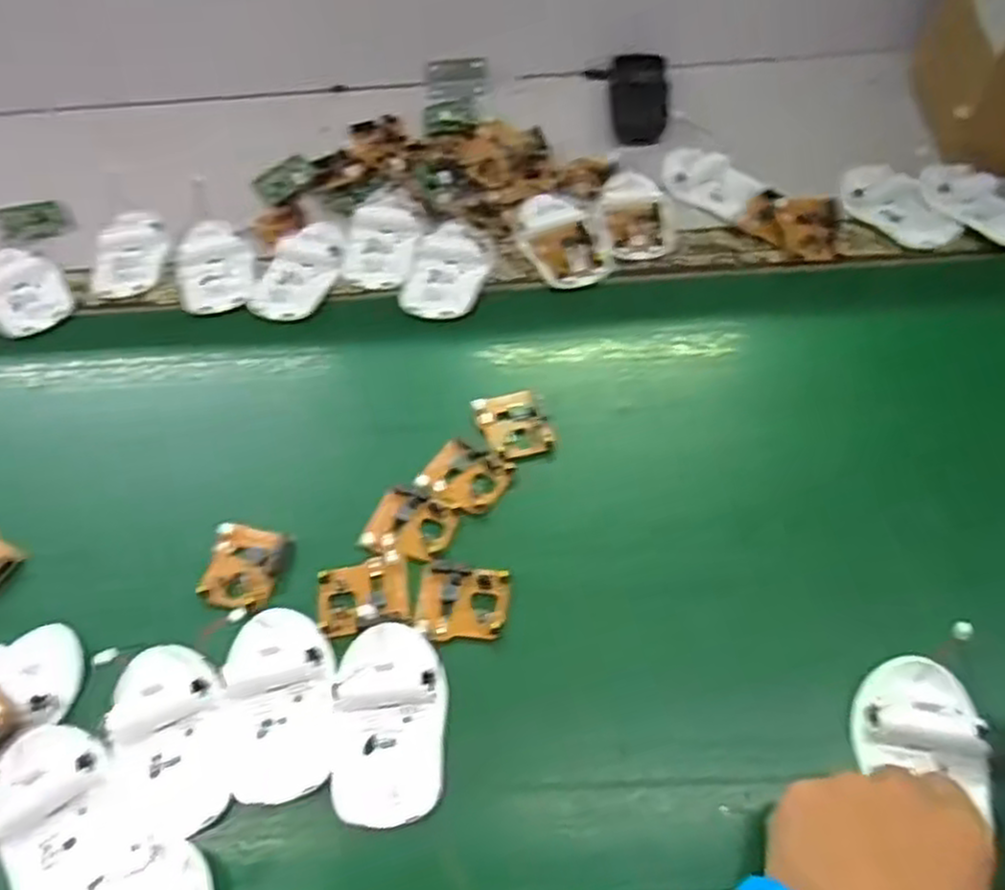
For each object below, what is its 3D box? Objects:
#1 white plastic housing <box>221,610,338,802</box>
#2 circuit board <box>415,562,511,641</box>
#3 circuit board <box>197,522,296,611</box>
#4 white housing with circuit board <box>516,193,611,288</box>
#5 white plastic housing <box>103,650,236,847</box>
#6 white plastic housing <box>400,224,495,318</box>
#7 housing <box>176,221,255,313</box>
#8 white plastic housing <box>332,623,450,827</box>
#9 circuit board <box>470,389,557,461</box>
[{"bbox_3d":[-0.118,0.135,0.398,0.057,0.016,0.093,-8,55,-1],"label":"white plastic housing"},{"bbox_3d":[-0.022,0.088,0.428,0.050,0.007,0.043,0,59,8],"label":"circuit board"},{"bbox_3d":[-0.153,0.071,0.448,0.048,0.008,0.049,8,56,10],"label":"circuit board"},{"bbox_3d":[0.045,-0.158,0.573,0.053,0.018,0.083,-21,56,-9],"label":"white housing with circuit board"},{"bbox_3d":[-0.175,0.152,0.389,0.063,0.015,0.091,-16,55,-6],"label":"white plastic housing"},{"bbox_3d":[-0.043,-0.131,0.571,0.058,0.013,0.085,16,58,16],"label":"white plastic housing"},{"bbox_3d":[-0.224,-0.137,0.587,0.059,0.015,0.087,-17,56,-7],"label":"housing"},{"bbox_3d":[-0.058,0.143,0.392,0.057,0.019,0.094,-8,55,-1],"label":"white plastic housing"},{"bbox_3d":[0.007,-0.014,0.493,0.041,0.006,0.052,-18,56,-7],"label":"circuit board"}]

